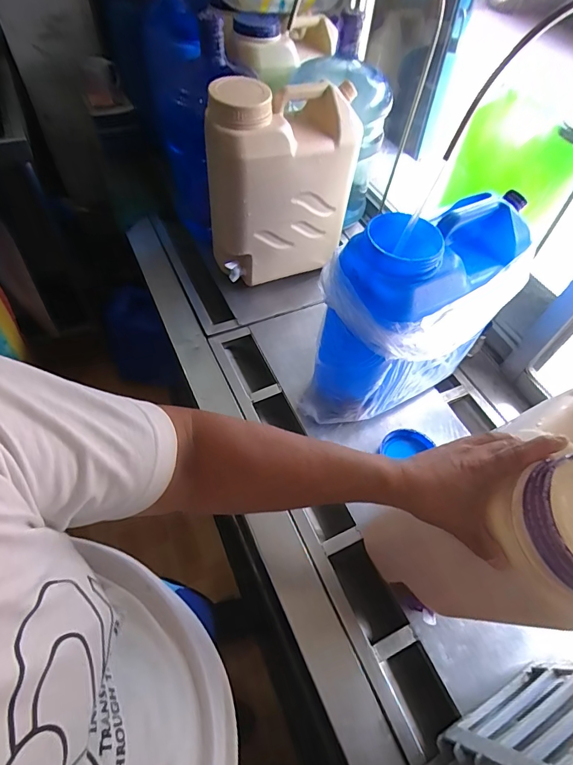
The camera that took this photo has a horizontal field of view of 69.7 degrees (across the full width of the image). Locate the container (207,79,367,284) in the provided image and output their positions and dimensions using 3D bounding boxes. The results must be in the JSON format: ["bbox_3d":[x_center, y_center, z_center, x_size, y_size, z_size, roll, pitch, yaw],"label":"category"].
[{"bbox_3d":[-0.010,-0.462,0.976,0.330,0.395,0.159,-19,59,-17],"label":"container"}]

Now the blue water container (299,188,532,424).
[{"bbox_3d":[0.234,-0.109,0.764,0.362,0.387,0.187,-23,60,-19],"label":"blue water container"}]

